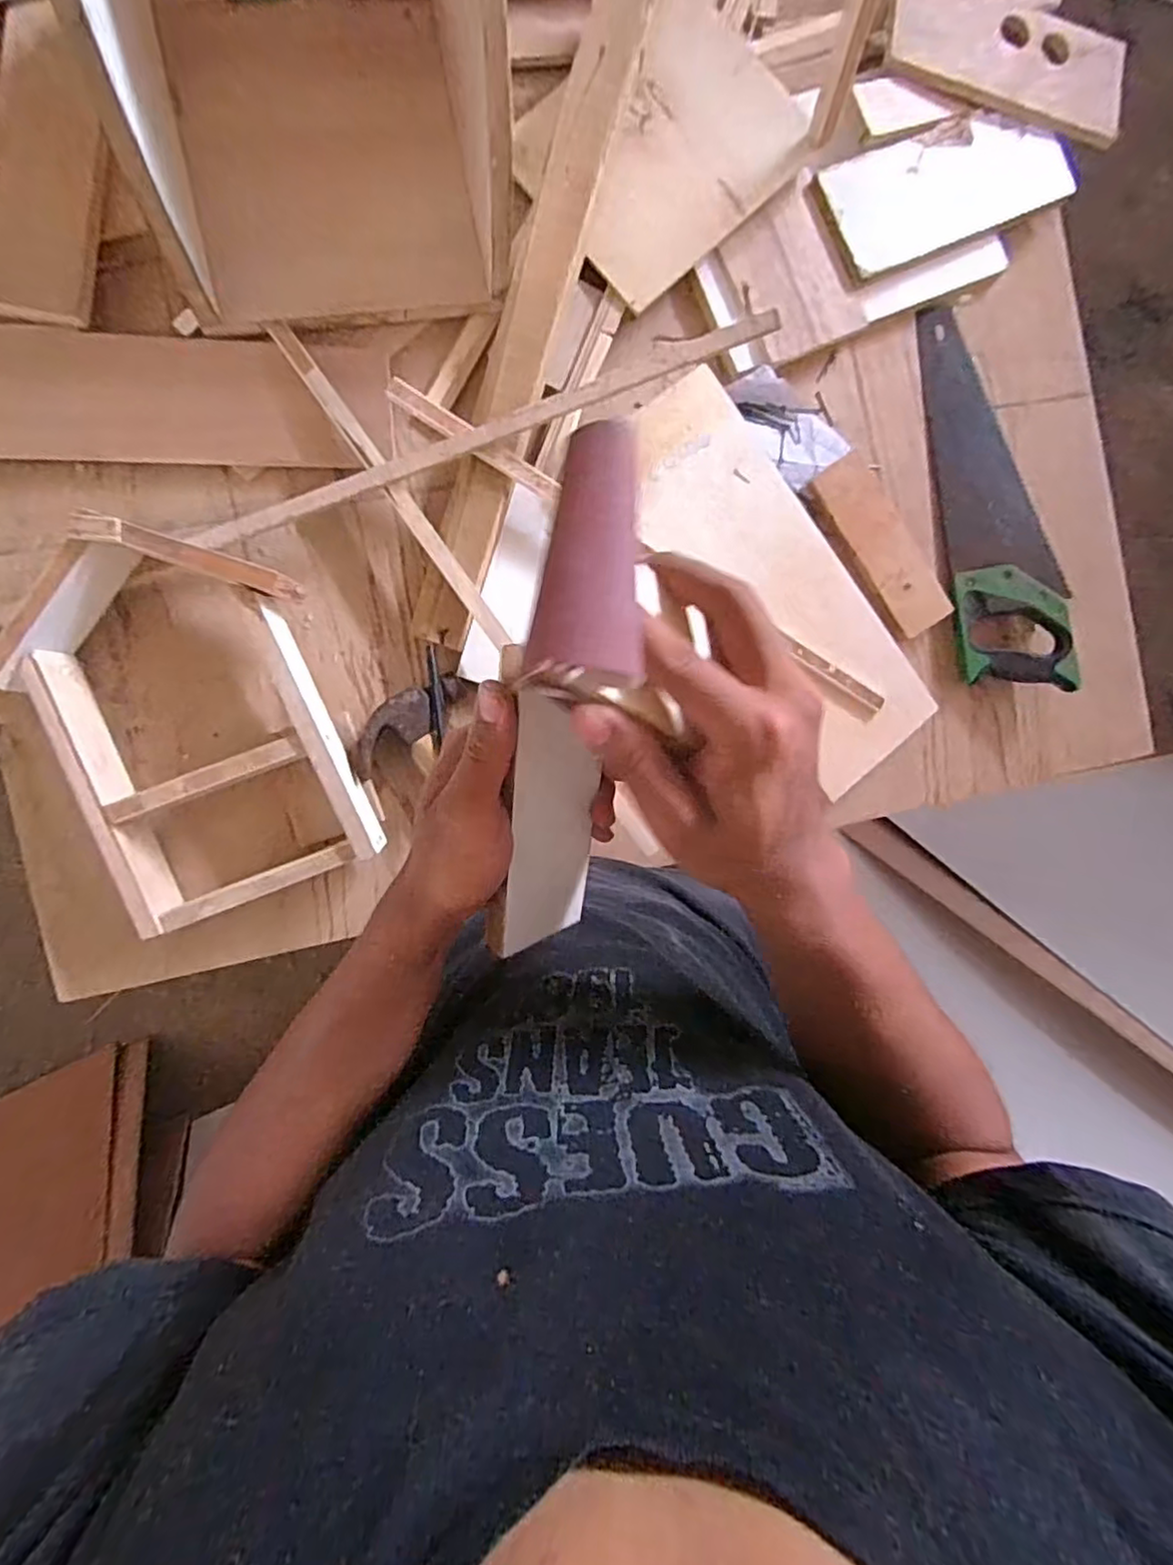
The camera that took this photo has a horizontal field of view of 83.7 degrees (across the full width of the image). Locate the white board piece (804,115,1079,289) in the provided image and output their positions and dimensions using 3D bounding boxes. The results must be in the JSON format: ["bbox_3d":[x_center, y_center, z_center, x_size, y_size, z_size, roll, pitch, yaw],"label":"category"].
[{"bbox_3d":[0.387,-0.645,0.708,0.282,0.018,0.120,-27,95,-7],"label":"white board piece"}]

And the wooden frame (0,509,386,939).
[{"bbox_3d":[-0.352,-0.055,0.592,0.252,0.086,0.341,-22,94,-7],"label":"wooden frame"}]

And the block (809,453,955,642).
[{"bbox_3d":[0.325,-0.260,0.717,0.060,0.025,0.204,-32,95,-6],"label":"block"}]

